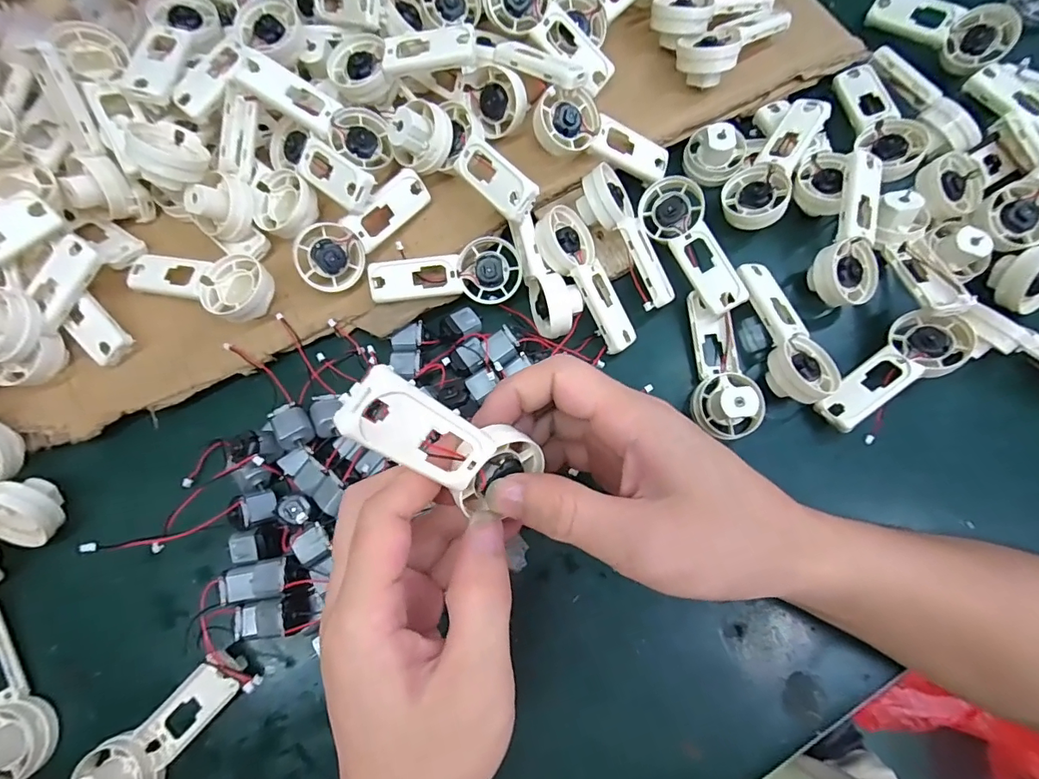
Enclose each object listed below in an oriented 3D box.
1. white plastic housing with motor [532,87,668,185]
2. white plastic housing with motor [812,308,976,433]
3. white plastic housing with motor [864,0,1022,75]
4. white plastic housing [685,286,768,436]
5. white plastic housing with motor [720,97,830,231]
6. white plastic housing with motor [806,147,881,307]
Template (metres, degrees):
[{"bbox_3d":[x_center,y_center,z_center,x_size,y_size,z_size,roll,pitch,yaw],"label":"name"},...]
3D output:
[{"bbox_3d":[0.053,-0.161,0.308,0.092,0.019,0.037,15,75,-18],"label":"white plastic housing with motor"},{"bbox_3d":[0.220,-0.011,0.291,0.093,0.034,0.039,-32,77,-7],"label":"white plastic housing with motor"},{"bbox_3d":[0.296,-0.258,0.337,0.091,0.023,0.039,36,79,10],"label":"white plastic housing with motor"},{"bbox_3d":[0.126,-0.016,0.293,0.041,0.022,0.087,2,75,1],"label":"white plastic housing"},{"bbox_3d":[0.171,-0.146,0.313,0.045,0.015,0.098,43,89,20],"label":"white plastic housing with motor"},{"bbox_3d":[0.206,-0.099,0.297,0.045,0.018,0.095,10,91,4],"label":"white plastic housing with motor"}]

